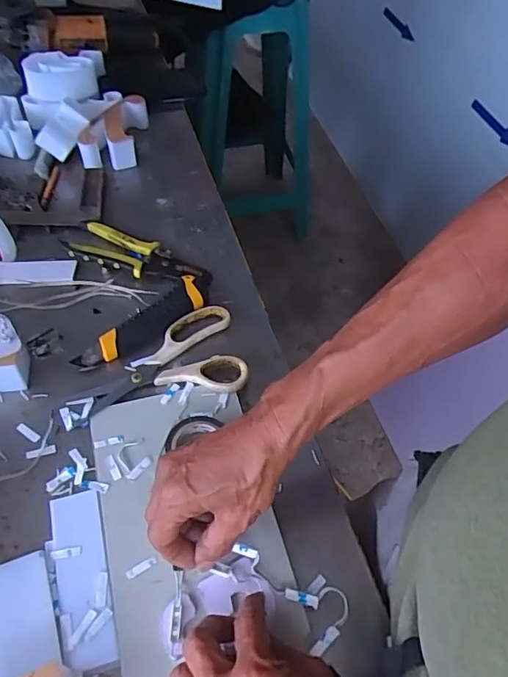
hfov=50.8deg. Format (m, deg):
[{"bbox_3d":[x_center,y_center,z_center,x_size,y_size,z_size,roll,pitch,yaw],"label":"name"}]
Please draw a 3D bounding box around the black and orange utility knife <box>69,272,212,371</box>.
[{"bbox_3d":[-0.107,-0.020,0.567,0.041,0.018,0.176,40,59,23],"label":"black and orange utility knife"}]

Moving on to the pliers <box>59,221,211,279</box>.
[{"bbox_3d":[-0.136,-0.098,0.621,0.165,0.020,0.055,18,53,9],"label":"pliers"}]

